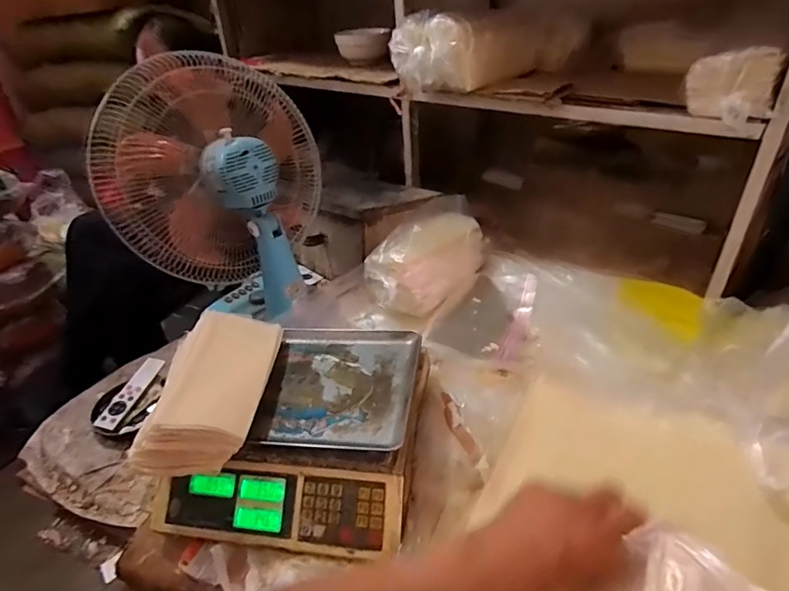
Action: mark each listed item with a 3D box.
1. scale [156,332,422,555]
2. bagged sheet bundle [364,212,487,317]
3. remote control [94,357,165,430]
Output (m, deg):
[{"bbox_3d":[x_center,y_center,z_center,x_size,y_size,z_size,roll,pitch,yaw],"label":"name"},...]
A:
[{"bbox_3d":[-0.129,0.183,0.690,0.326,0.094,0.321,3,35,11],"label":"scale"},{"bbox_3d":[0.070,-0.083,1.017,0.162,0.120,0.274,23,43,34],"label":"bagged sheet bundle"},{"bbox_3d":[-0.466,0.171,0.840,0.037,0.010,0.149,24,44,-2],"label":"remote control"}]

